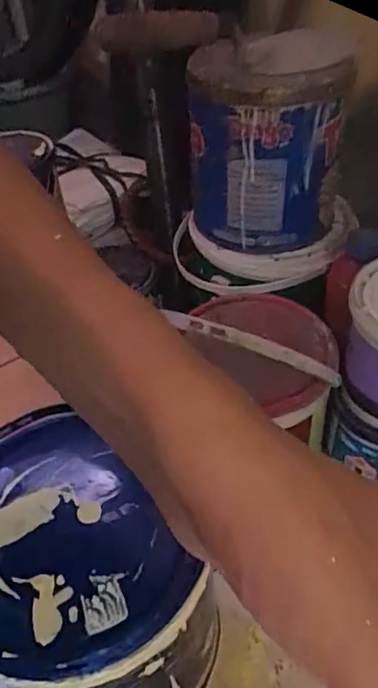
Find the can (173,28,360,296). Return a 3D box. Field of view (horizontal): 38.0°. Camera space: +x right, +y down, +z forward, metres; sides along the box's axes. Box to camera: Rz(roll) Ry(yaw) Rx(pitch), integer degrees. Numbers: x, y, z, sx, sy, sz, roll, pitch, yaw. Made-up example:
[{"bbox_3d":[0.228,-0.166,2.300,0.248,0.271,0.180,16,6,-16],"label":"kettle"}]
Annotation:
[{"bbox_3d":[0.073,-0.179,0.535,0.156,0.192,0.155,-3,45,3],"label":"can"}]

